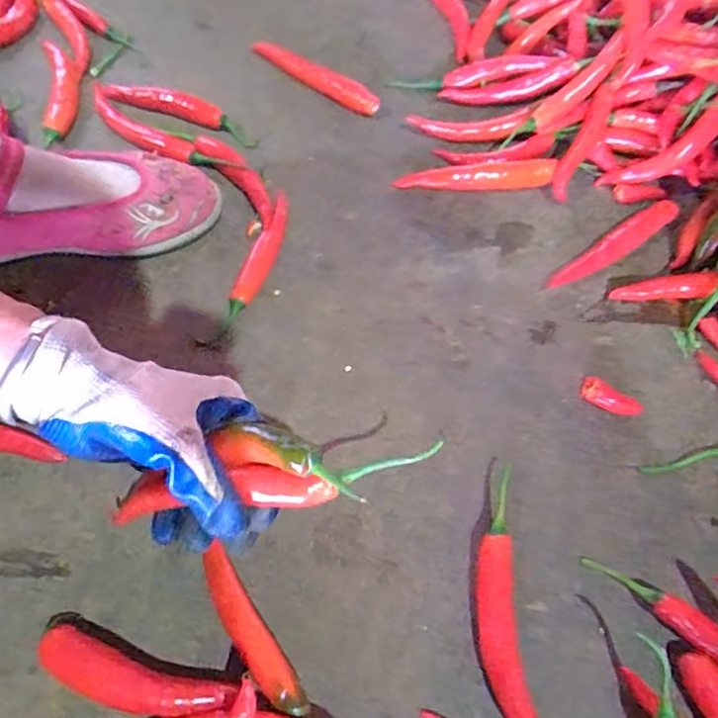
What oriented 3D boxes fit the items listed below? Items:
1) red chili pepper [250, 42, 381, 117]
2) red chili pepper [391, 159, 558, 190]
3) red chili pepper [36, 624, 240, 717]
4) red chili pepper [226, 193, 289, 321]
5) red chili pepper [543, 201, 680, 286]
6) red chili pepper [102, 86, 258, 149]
[{"bbox_3d":[-0.045,-0.271,0.551,0.146,0.025,0.020,33,65,14],"label":"red chili pepper"},{"bbox_3d":[0.103,-0.162,0.506,0.137,0.020,0.020,1,62,-3],"label":"red chili pepper"},{"bbox_3d":[-0.121,0.175,0.312,0.107,0.019,0.026,17,62,6],"label":"red chili pepper"},{"bbox_3d":[-0.074,-0.082,0.453,0.022,0.019,0.120,17,62,6],"label":"red chili pepper"},{"bbox_3d":[0.212,-0.093,0.474,0.138,0.014,0.023,-33,68,-18],"label":"red chili pepper"},{"bbox_3d":[-0.160,-0.226,0.525,0.145,0.023,0.023,19,63,7],"label":"red chili pepper"}]

